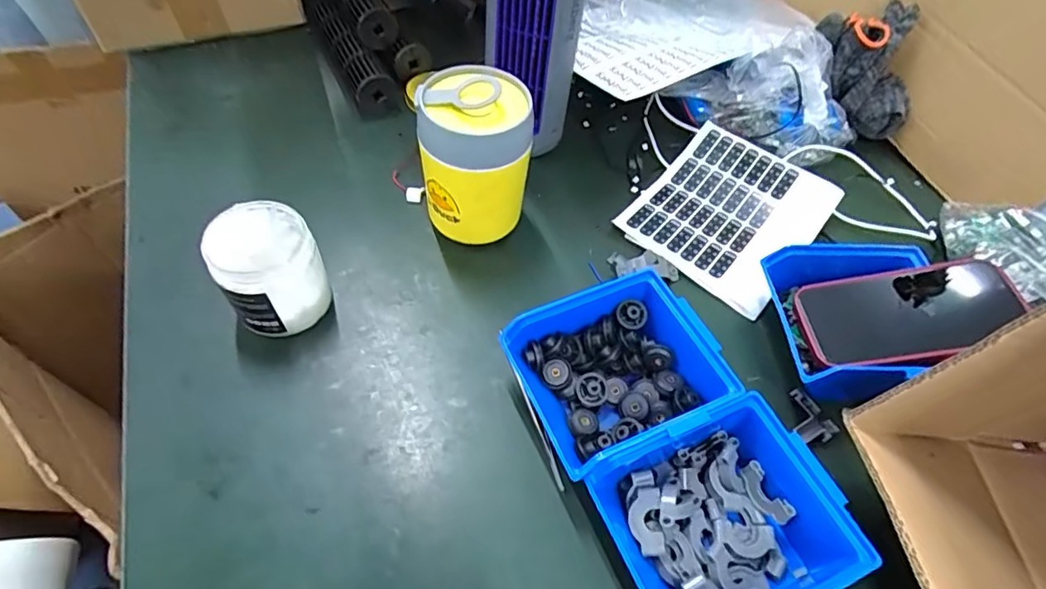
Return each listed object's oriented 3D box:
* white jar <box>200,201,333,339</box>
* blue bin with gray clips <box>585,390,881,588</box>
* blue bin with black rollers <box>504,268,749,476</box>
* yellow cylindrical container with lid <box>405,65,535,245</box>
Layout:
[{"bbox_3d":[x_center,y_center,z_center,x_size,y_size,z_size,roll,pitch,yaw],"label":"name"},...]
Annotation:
[{"bbox_3d":[-0.193,-0.018,0.417,0.071,0.084,0.068,3,55,-4],"label":"white jar"},{"bbox_3d":[0.126,0.140,0.339,0.139,0.052,0.123,-18,59,-17],"label":"blue bin with gray clips"},{"bbox_3d":[0.074,0.057,0.401,0.151,0.069,0.115,-19,59,-17],"label":"blue bin with black rollers"},{"bbox_3d":[-0.043,-0.112,0.471,0.092,0.140,0.089,3,55,-4],"label":"yellow cylindrical container with lid"}]

